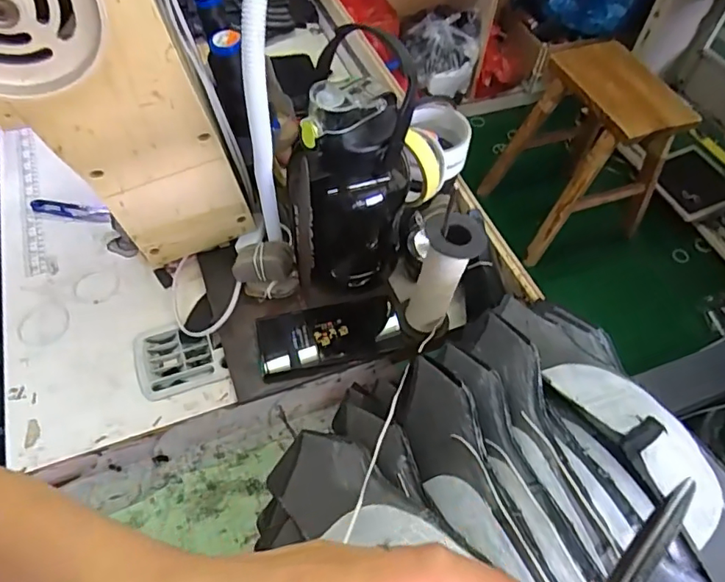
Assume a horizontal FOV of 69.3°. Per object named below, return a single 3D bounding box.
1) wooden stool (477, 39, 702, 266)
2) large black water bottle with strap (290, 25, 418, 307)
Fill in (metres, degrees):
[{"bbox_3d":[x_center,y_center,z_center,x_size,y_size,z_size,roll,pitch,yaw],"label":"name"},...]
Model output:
[{"bbox_3d":[0.662,-0.413,1.557,0.444,0.450,0.376,-23,59,-17],"label":"wooden stool"},{"bbox_3d":[-0.013,-0.111,0.527,0.114,0.256,0.107,7,55,2],"label":"large black water bottle with strap"}]

